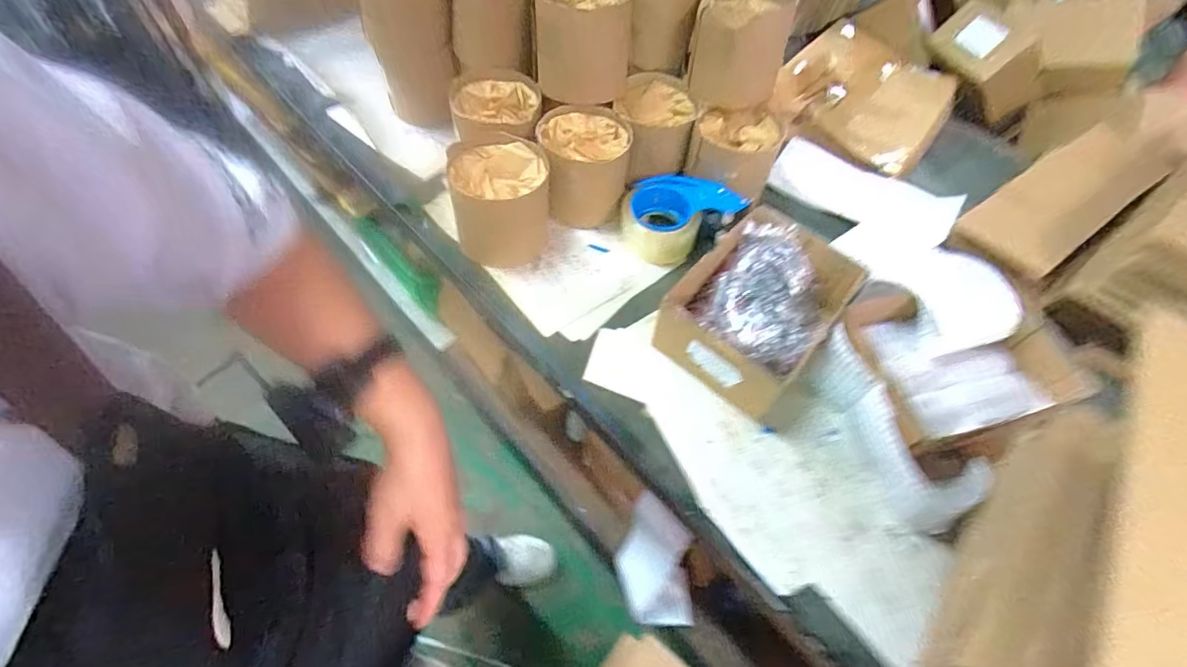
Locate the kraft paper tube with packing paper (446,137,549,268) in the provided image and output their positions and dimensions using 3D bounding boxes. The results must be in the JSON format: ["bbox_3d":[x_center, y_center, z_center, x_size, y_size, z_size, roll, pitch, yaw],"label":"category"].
[{"bbox_3d":[-0.113,-0.159,0.639,0.119,0.112,0.134,-7,57,-8],"label":"kraft paper tube with packing paper"}]

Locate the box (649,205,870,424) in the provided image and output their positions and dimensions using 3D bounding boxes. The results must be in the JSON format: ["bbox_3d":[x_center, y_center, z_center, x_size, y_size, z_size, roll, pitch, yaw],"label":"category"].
[{"bbox_3d":[0.186,-0.029,0.580,0.152,0.085,0.201,36,62,19],"label":"box"}]

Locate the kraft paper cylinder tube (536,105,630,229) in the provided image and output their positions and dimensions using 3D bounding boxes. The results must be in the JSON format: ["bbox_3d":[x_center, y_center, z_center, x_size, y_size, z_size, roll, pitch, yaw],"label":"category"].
[{"bbox_3d":[-0.013,-0.219,0.687,0.121,0.105,0.122,-6,57,-7],"label":"kraft paper cylinder tube"}]

